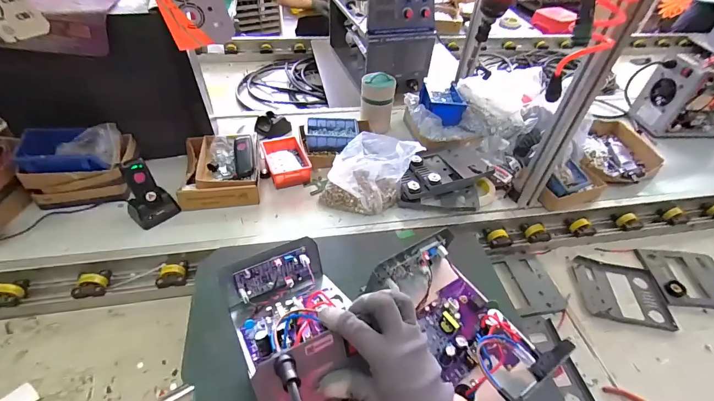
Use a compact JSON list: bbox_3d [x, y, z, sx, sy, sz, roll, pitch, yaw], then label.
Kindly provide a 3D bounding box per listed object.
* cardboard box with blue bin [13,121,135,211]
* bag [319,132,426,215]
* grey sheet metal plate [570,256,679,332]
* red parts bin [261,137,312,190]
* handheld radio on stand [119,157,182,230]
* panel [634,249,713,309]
[{"bbox_3d":[-0.600,-0.083,0.788,0.196,0.125,0.134,-8,47,-14],"label":"cardboard box with blue bin"},{"bbox_3d":[0.022,-0.049,0.788,0.199,0.192,0.110,5,45,-1],"label":"bag"},{"bbox_3d":[0.605,0.213,0.827,0.198,0.021,0.158,11,45,5],"label":"grey sheet metal plate"},{"bbox_3d":[-0.182,-0.097,0.921,0.103,0.053,0.154,-11,47,-16],"label":"red parts bin"},{"bbox_3d":[-0.441,-0.013,0.753,0.070,0.136,0.080,32,51,24],"label":"handheld radio on stand"},{"bbox_3d":[0.799,0.182,0.855,0.206,0.021,0.149,2,45,-3],"label":"panel"}]

